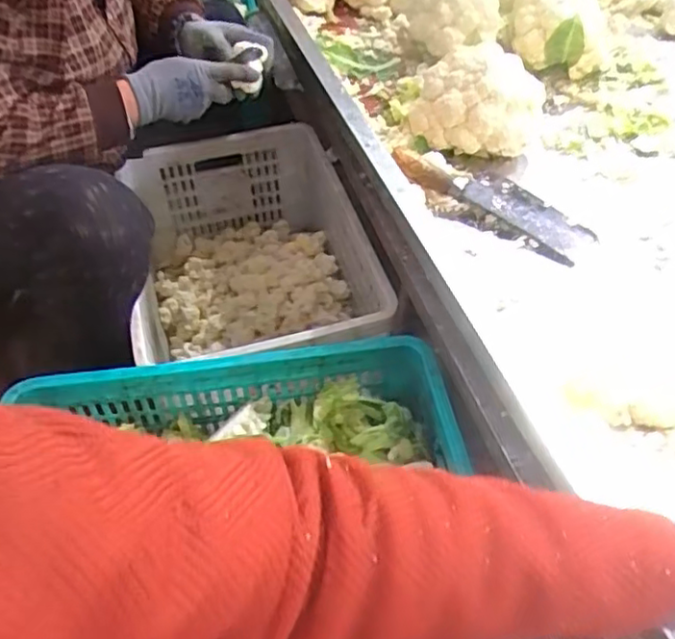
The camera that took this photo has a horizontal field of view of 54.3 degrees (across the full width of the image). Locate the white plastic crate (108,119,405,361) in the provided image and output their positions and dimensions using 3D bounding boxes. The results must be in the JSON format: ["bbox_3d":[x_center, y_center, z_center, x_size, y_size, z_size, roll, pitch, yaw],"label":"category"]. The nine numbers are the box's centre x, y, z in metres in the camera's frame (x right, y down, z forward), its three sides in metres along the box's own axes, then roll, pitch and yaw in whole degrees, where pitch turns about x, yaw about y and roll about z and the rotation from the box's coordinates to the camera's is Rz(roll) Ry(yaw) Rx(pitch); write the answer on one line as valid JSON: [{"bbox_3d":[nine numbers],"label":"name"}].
[{"bbox_3d":[-0.135,-0.076,1.091,0.359,0.207,0.522,-10,47,-9],"label":"white plastic crate"}]

